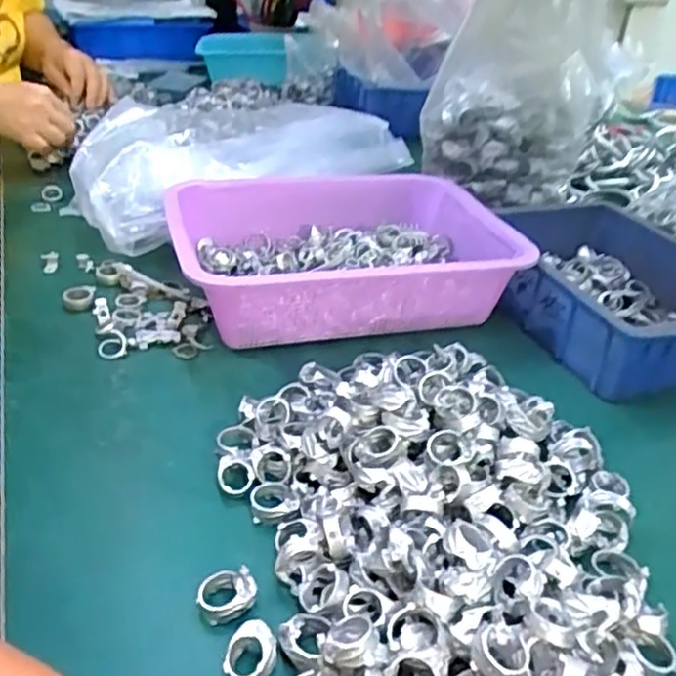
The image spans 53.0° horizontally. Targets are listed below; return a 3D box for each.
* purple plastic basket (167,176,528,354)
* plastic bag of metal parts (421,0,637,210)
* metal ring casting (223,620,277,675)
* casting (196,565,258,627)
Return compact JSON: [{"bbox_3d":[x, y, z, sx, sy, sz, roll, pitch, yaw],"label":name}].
[{"bbox_3d":[0.005,-0.084,0.641,0.308,0.075,0.238,-10,35,-20],"label":"purple plastic basket"},{"bbox_3d":[0.230,-0.317,0.786,0.177,0.260,0.248,19,35,21],"label":"plastic bag of metal parts"},{"bbox_3d":[-0.042,0.153,0.327,0.023,0.017,0.026,13,34,15],"label":"metal ring casting"},{"bbox_3d":[-0.057,0.135,0.354,0.030,0.019,0.023,-8,34,-17],"label":"casting"}]

